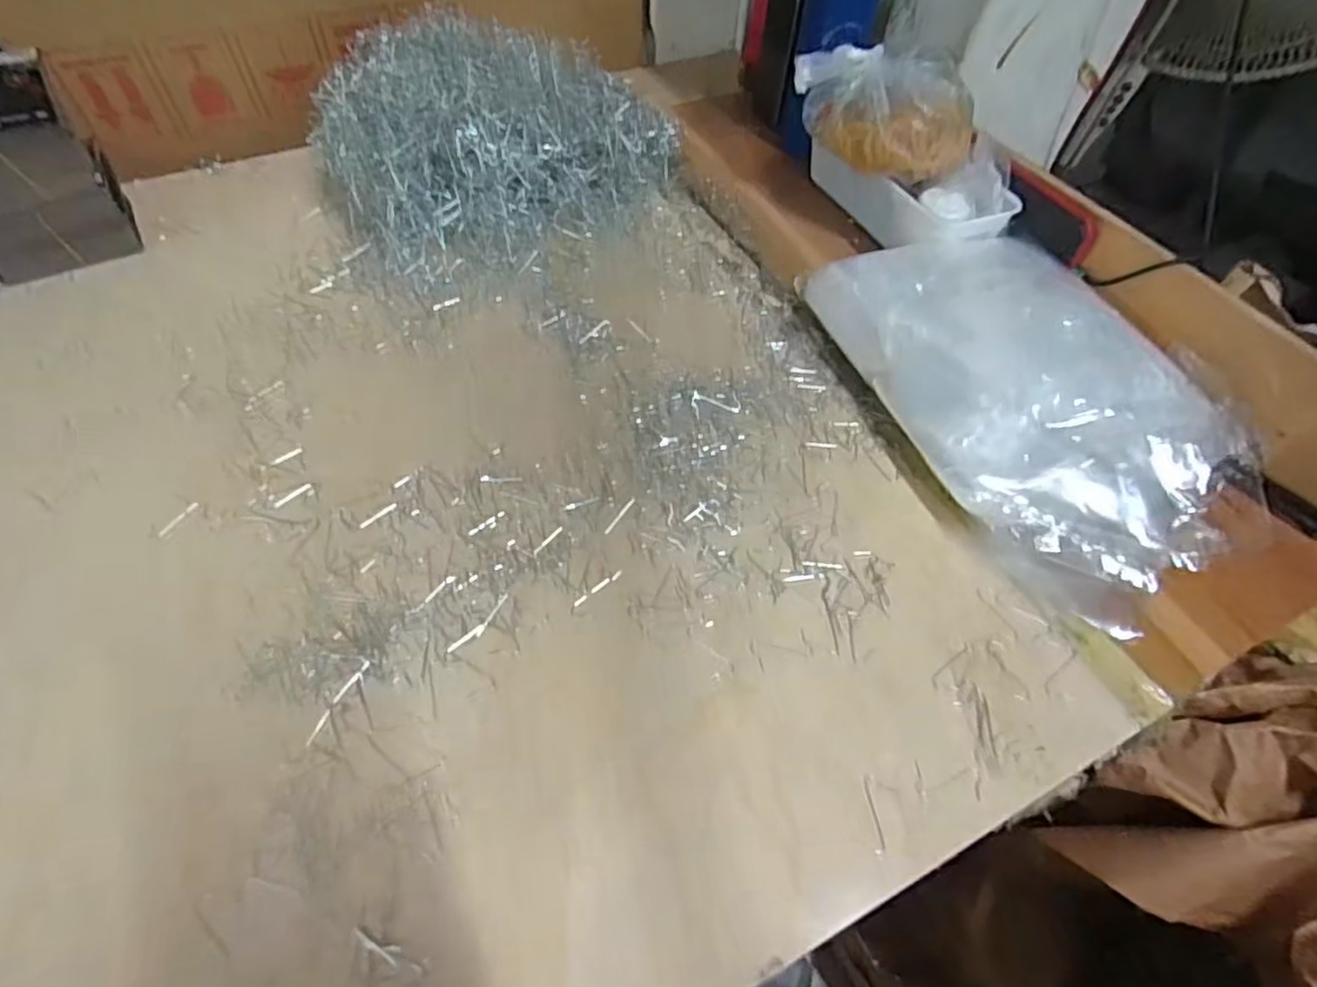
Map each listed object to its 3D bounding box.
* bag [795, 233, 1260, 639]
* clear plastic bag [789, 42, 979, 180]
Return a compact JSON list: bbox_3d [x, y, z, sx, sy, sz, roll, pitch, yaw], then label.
[{"bbox_3d":[0.270,-0.078,0.497,0.215,0.070,0.335,-11,56,-11],"label":"bag"},{"bbox_3d":[0.189,-0.322,0.581,0.151,0.071,0.065,35,60,20],"label":"clear plastic bag"}]

